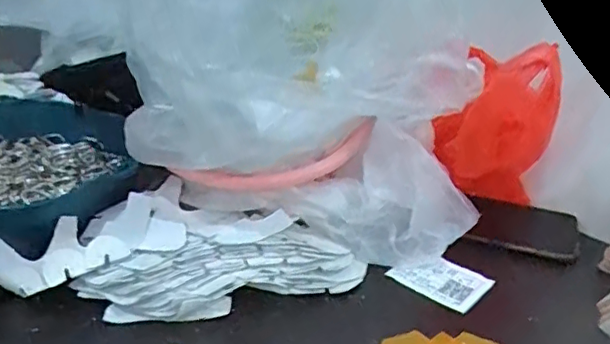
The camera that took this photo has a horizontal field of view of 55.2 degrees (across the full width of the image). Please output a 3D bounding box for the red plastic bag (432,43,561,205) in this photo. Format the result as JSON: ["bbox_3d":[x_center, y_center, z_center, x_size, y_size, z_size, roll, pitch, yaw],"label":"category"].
[{"bbox_3d":[0.181,-0.038,0.556,0.114,0.160,0.053,2,26,1],"label":"red plastic bag"}]

